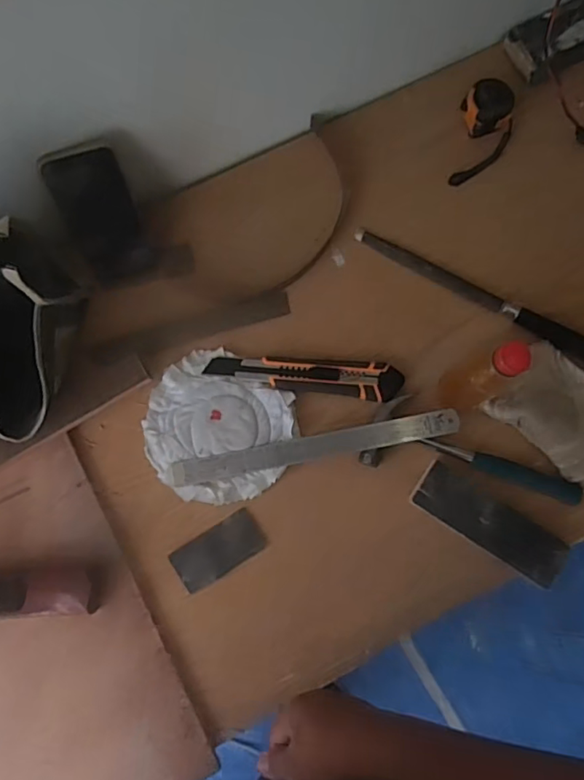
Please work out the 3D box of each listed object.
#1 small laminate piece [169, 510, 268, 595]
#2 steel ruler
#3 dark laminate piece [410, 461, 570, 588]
[{"bbox_3d":[-0.082,0.182,0.645,0.101,0.009,0.050,-33,79,-5],"label":"small laminate piece"},{"bbox_3d":[0.026,0.067,0.655,0.328,0.005,0.028,-12,86,1],"label":"steel ruler"},{"bbox_3d":[0.222,0.147,0.636,0.170,0.008,0.059,33,81,8],"label":"dark laminate piece"}]

